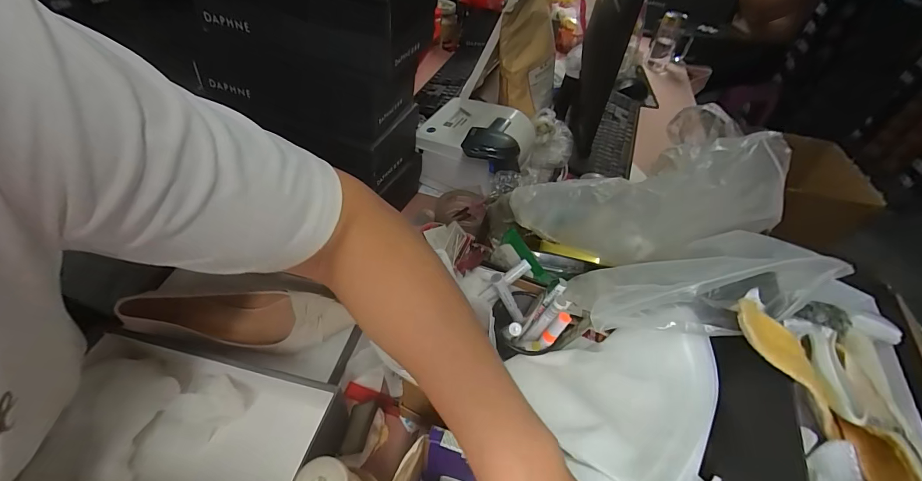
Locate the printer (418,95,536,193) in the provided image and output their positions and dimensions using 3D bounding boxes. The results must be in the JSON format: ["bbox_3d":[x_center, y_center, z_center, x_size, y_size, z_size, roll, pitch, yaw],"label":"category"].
[{"bbox_3d":[0.028,-0.180,0.784,0.198,0.130,0.177,18,47,10],"label":"printer"}]

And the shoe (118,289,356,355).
[{"bbox_3d":[-0.277,0.096,0.501,0.233,0.064,0.074,7,45,-20],"label":"shoe"}]

